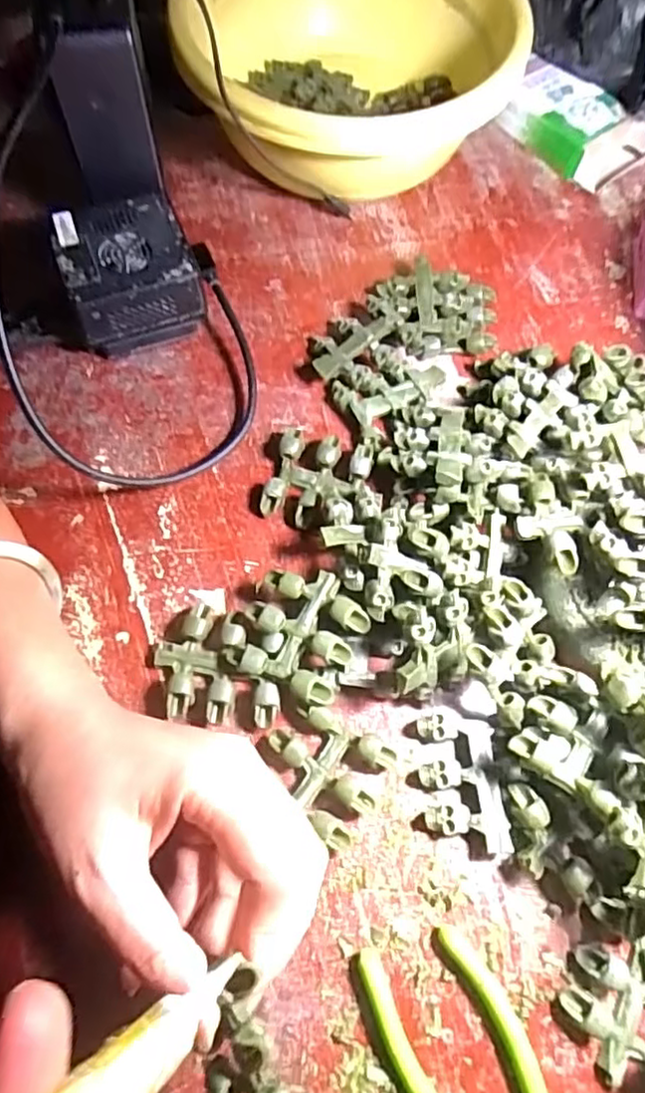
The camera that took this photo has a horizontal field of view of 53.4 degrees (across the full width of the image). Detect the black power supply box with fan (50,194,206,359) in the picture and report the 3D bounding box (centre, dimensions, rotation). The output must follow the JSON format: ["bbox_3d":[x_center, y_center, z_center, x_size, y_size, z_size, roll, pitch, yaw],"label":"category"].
[{"bbox_3d":[-0.119,-0.167,0.395,0.074,0.054,0.077,-20,69,-9],"label":"black power supply box with fan"}]

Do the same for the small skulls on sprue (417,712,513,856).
[{"bbox_3d":[0.065,0.111,0.305,0.035,0.014,0.061,-3,67,-2],"label":"small skulls on sprue"}]

